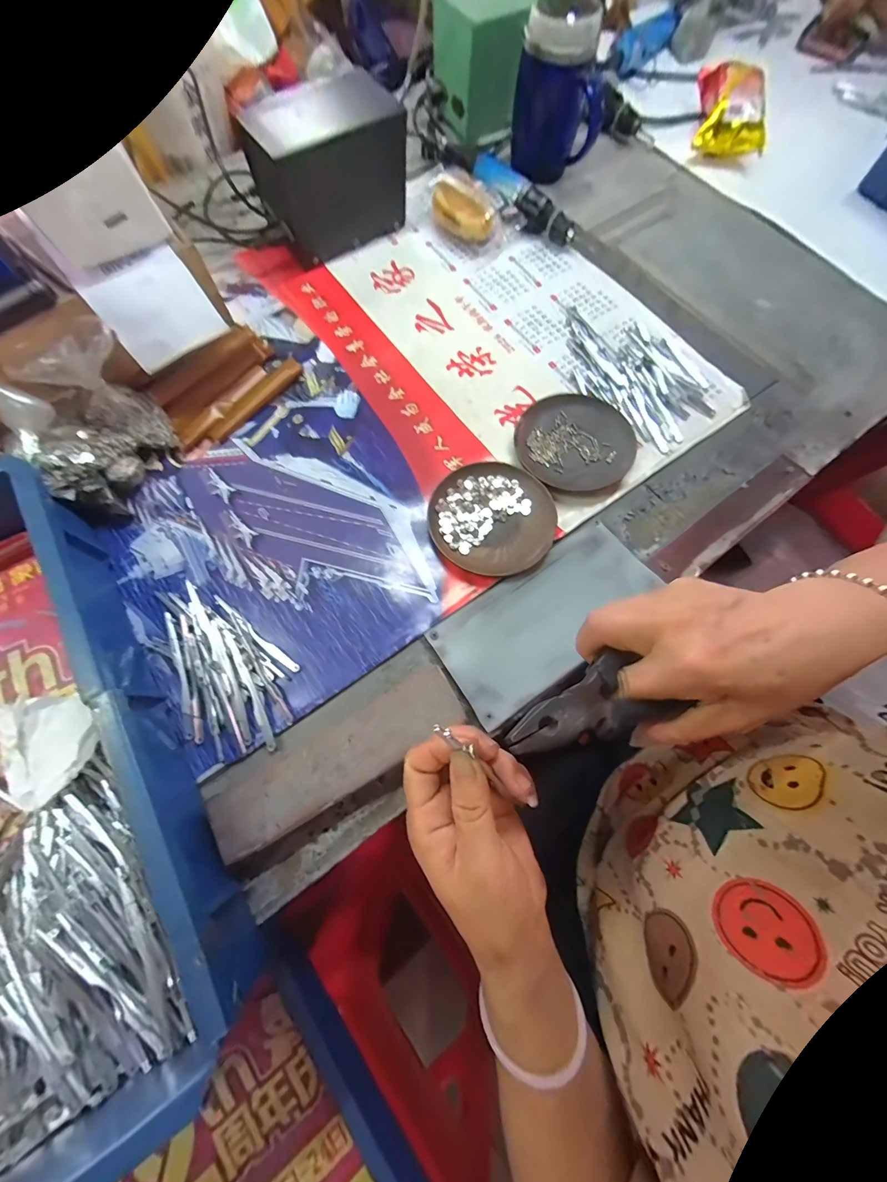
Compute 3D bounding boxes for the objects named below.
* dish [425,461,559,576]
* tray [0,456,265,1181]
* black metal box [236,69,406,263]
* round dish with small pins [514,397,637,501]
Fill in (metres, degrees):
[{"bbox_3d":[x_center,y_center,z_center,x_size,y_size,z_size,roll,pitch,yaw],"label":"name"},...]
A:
[{"bbox_3d":[0.045,-0.069,0.350,0.114,0.018,0.110,0,72,0],"label":"dish"},{"bbox_3d":[-0.334,0.149,0.244,0.297,0.079,0.433,-32,75,-10],"label":"tray"},{"bbox_3d":[-0.127,-0.483,0.435,0.159,0.109,0.072,-33,75,-10],"label":"black metal box"},{"bbox_3d":[0.131,-0.147,0.376,0.114,0.013,0.117,0,72,0],"label":"round dish with small pins"}]

